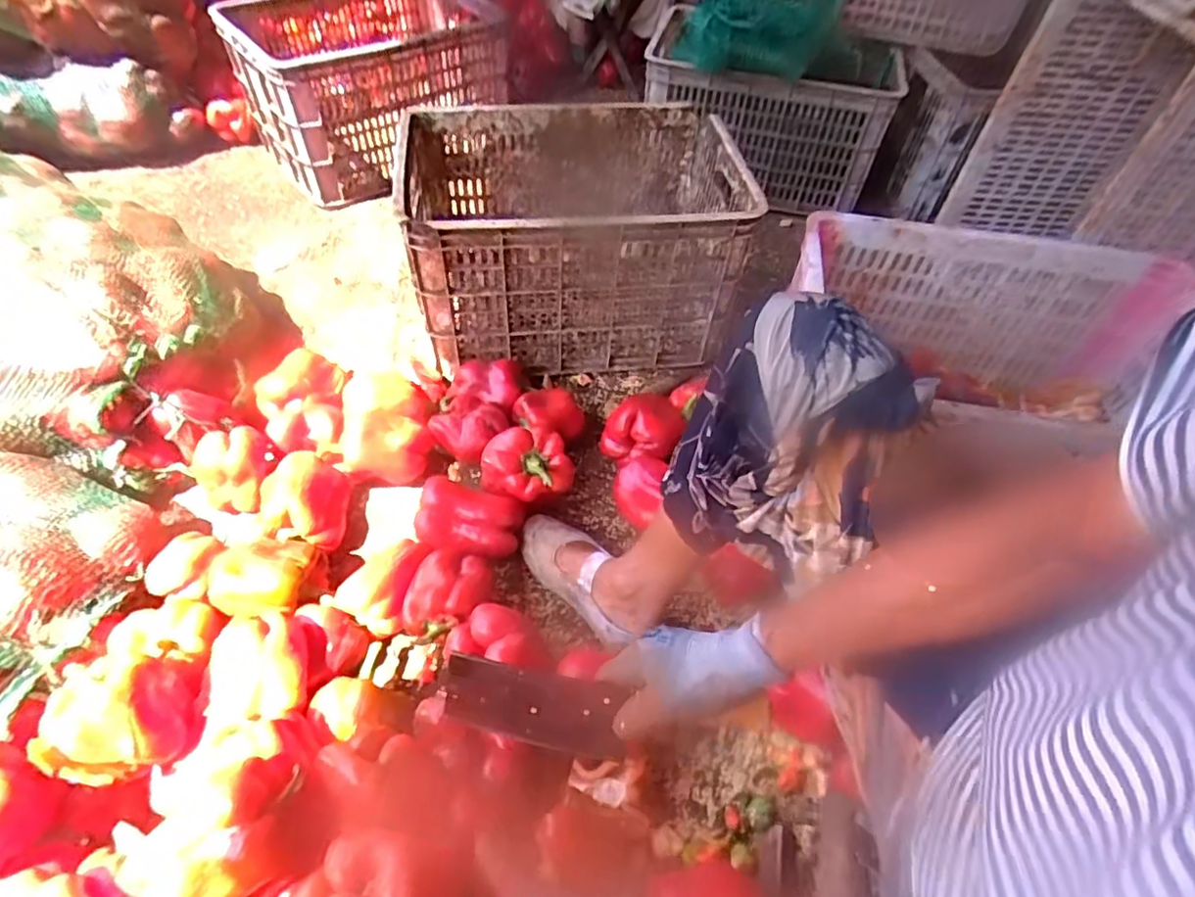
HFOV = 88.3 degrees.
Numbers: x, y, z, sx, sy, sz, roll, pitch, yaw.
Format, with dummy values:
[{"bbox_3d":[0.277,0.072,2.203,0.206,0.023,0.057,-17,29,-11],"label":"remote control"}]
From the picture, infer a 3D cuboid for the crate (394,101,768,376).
[{"bbox_3d":[-0.043,-0.362,1.044,0.496,0.297,0.381,-4,52,-7],"label":"crate"}]

